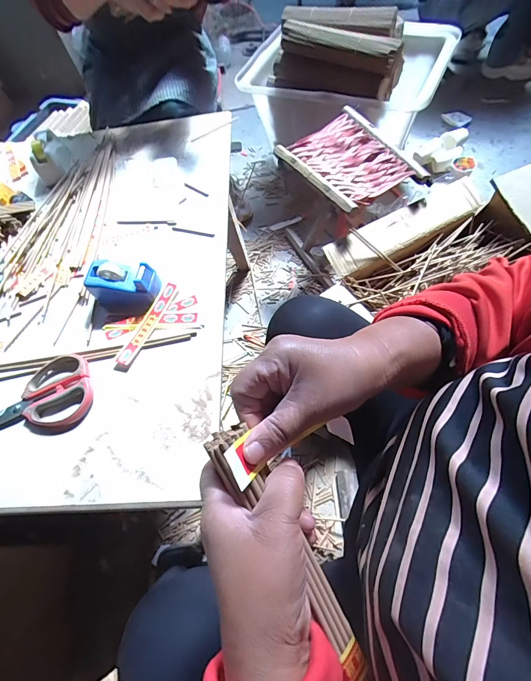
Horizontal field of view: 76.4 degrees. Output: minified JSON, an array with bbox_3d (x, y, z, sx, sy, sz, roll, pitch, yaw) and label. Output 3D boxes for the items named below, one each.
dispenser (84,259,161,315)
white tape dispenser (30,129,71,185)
[{"bbox_3d":[-0.219,-0.082,0.519,0.101,0.053,0.067,6,64,10],"label":"dispenser"},{"bbox_3d":[-0.452,-0.389,0.707,0.058,0.054,0.119,-15,62,-1],"label":"white tape dispenser"}]

